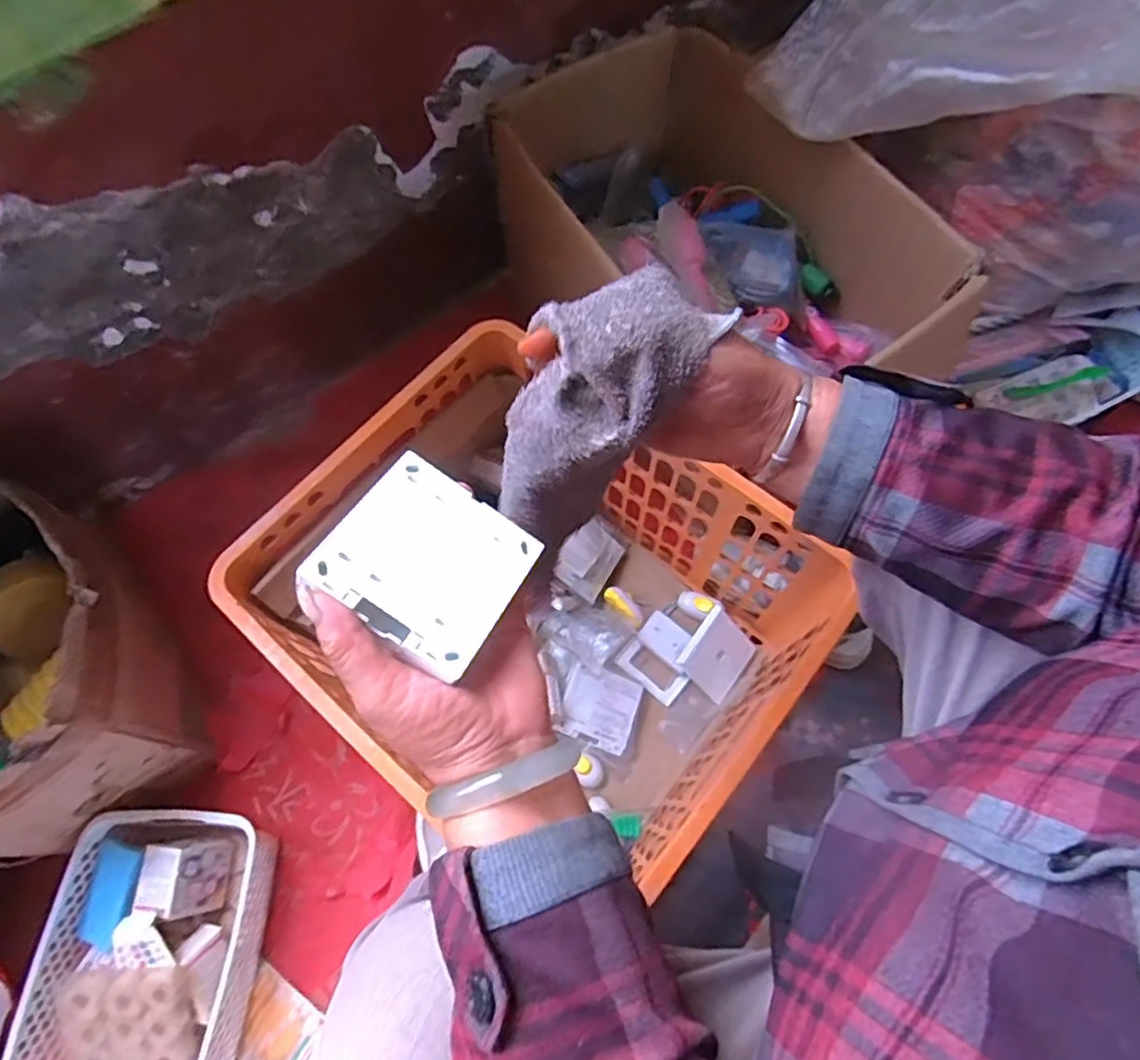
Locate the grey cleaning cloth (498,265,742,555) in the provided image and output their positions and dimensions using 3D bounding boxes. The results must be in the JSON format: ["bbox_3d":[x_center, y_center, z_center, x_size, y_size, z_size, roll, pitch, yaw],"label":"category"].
[{"bbox_3d":[0.007,-0.050,0.340,0.068,0.065,0.161,39,113,17],"label":"grey cleaning cloth"}]

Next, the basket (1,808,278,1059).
[{"bbox_3d":[-0.439,0.456,0.678,0.207,0.100,0.306,7,67,5],"label":"basket"}]

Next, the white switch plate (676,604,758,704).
[{"bbox_3d":[0.179,0.149,0.779,0.095,0.014,0.087,45,69,-27],"label":"white switch plate"}]

